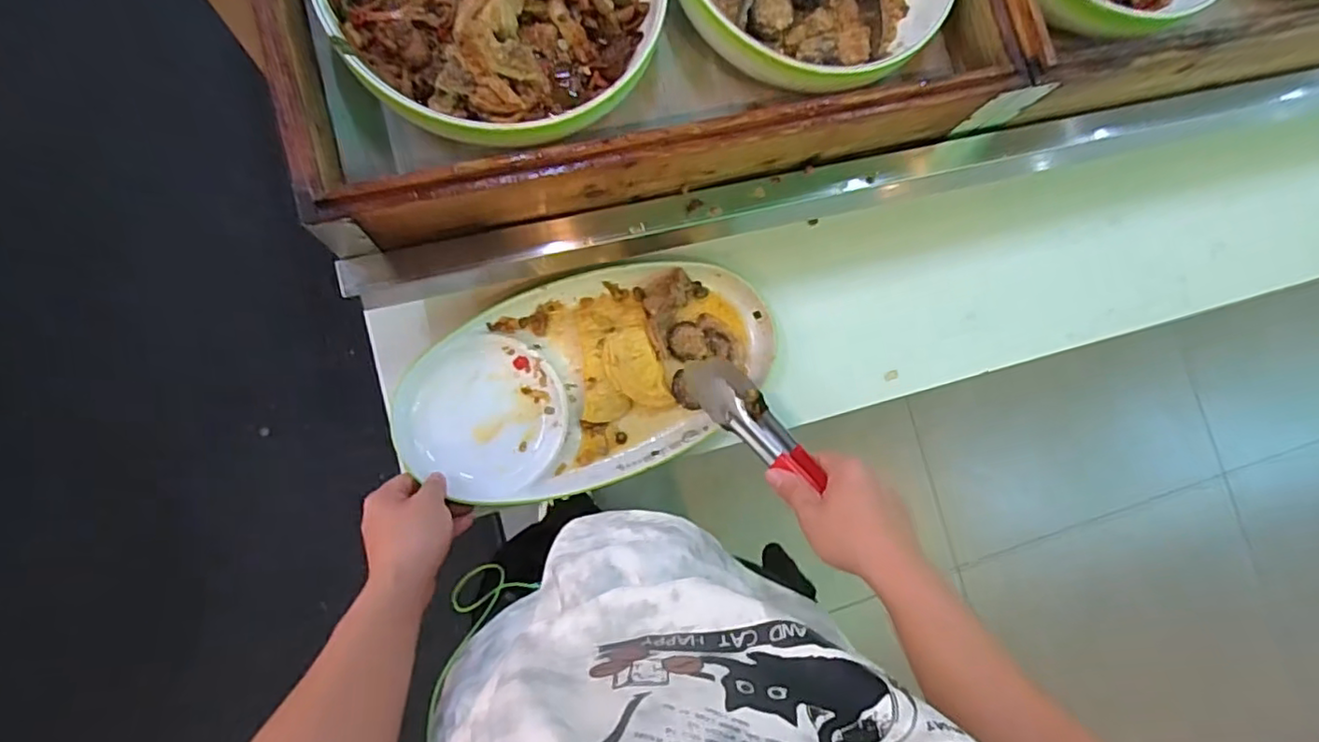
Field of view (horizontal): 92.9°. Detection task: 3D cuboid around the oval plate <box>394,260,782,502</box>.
[{"bbox_3d":[-0.062,0.005,0.601,0.355,0.046,0.189,-22,84,-5],"label":"oval plate"}]

